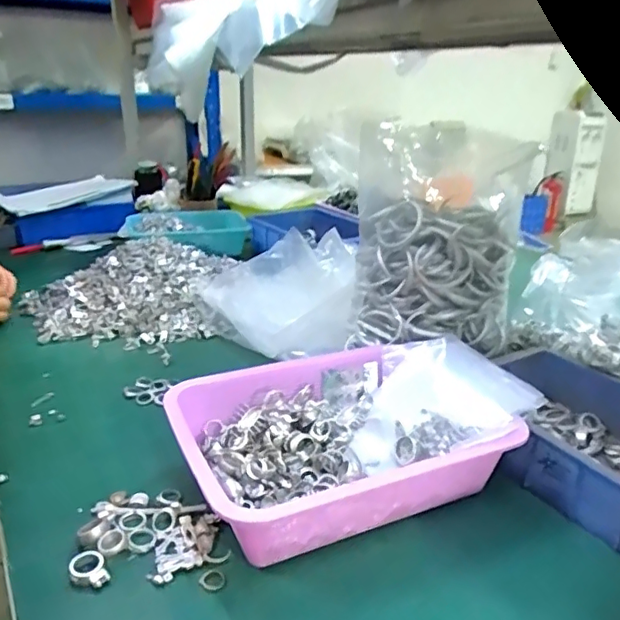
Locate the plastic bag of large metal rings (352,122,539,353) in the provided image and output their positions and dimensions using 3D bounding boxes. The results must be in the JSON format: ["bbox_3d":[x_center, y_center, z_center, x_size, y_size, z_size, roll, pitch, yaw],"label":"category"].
[{"bbox_3d":[0.157,-0.089,0.713,0.201,0.246,0.130,8,23,15],"label":"plastic bag of large metal rings"}]

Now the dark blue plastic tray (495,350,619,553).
[{"bbox_3d":[0.285,0.129,0.584,0.189,0.067,0.245,-15,28,-36],"label":"dark blue plastic tray"}]

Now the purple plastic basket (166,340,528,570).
[{"bbox_3d":[0.034,0.123,0.551,0.307,0.080,0.212,-9,24,-25],"label":"purple plastic basket"}]

